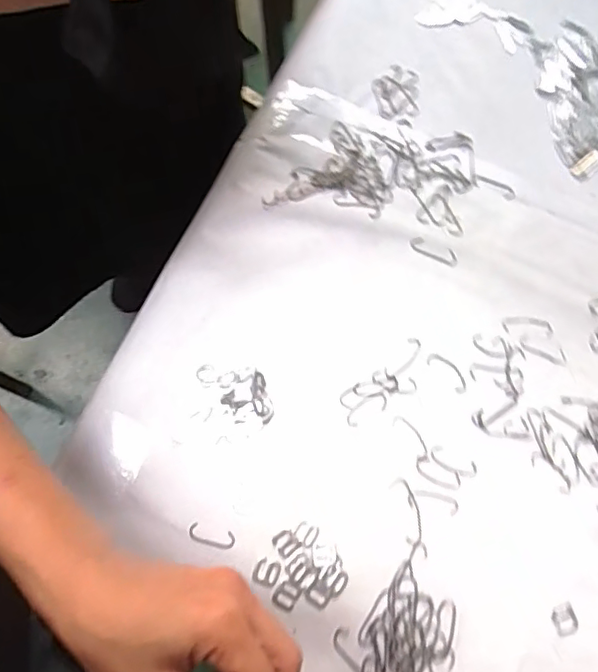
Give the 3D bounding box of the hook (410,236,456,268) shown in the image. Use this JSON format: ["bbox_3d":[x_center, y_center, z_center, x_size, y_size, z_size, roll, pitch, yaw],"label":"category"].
[{"bbox_3d":[0.120,-0.075,0.503,0.044,0.004,0.016,23,74,5],"label":"hook"}]

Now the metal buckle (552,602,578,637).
[{"bbox_3d":[0.197,0.210,0.421,0.018,0.004,0.020,-17,75,-7],"label":"metal buckle"}]

